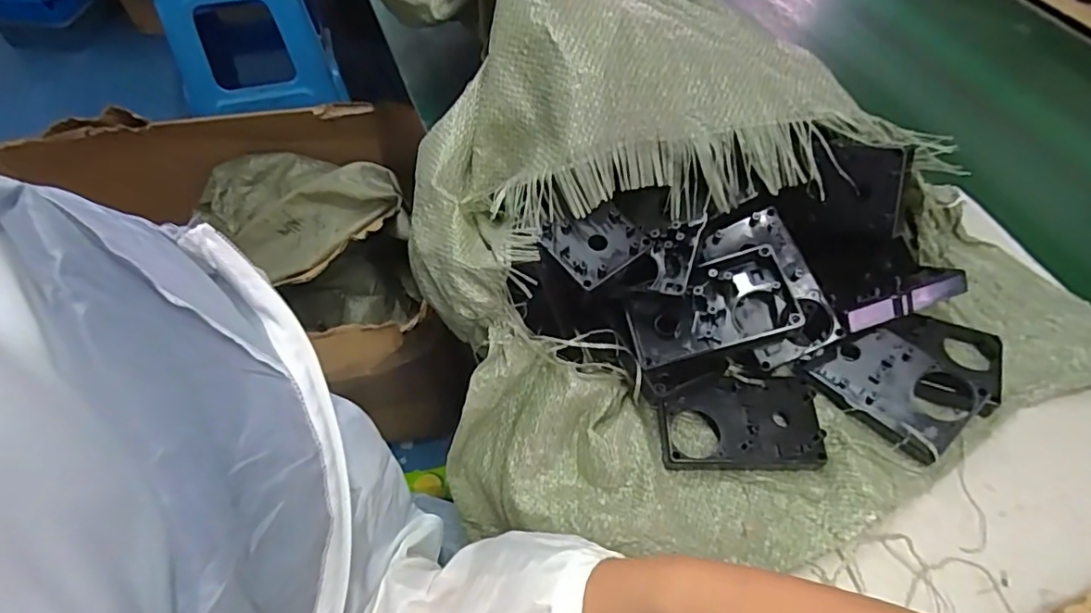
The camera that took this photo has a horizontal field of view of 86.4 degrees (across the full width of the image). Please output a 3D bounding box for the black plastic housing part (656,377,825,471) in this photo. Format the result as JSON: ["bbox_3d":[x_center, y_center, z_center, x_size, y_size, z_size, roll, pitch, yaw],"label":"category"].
[{"bbox_3d":[0.124,0.072,0.370,0.099,0.014,0.055,1,55,-1],"label":"black plastic housing part"}]

